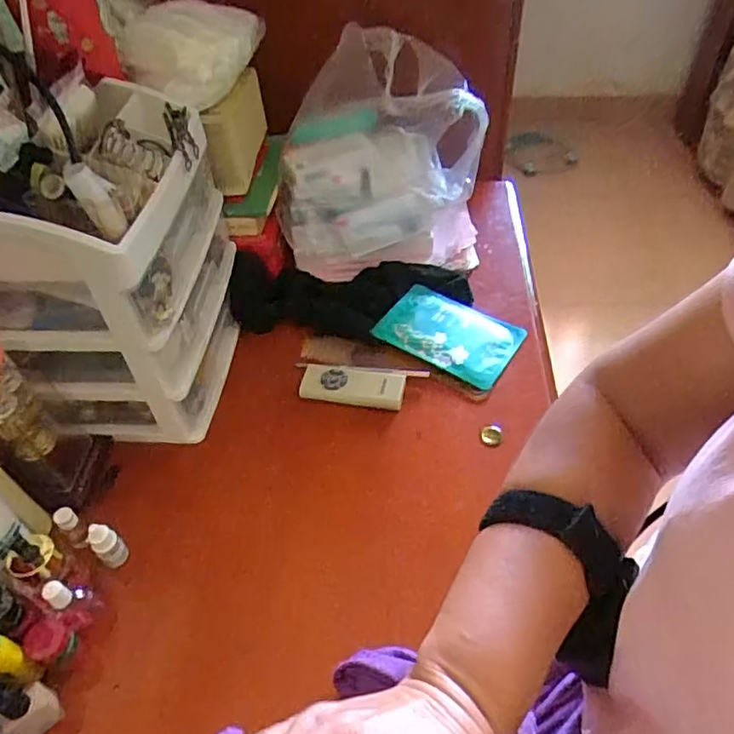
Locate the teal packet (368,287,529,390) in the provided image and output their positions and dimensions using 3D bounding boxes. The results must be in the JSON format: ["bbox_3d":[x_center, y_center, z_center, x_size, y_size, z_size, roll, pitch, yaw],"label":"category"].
[{"bbox_3d":[0.091,-0.041,0.668,0.150,0.014,0.099,24,53,23],"label":"teal packet"}]

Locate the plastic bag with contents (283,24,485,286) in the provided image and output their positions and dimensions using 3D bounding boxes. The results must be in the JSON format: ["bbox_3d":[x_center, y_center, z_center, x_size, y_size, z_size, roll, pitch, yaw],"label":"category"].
[{"bbox_3d":[0.017,-0.247,0.724,0.240,0.228,0.179,3,48,6],"label":"plastic bag with contents"}]

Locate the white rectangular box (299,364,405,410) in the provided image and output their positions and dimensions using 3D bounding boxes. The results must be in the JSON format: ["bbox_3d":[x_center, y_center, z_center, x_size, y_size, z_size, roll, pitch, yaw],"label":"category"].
[{"bbox_3d":[-0.015,0.016,0.623,0.106,0.016,0.042,7,48,10],"label":"white rectangular box"}]

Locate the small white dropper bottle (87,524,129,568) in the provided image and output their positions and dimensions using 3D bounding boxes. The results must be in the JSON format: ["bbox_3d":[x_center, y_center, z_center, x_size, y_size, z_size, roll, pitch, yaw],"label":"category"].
[{"bbox_3d":[-0.217,0.147,0.498,0.018,0.046,0.017,-13,48,-9],"label":"small white dropper bottle"}]

